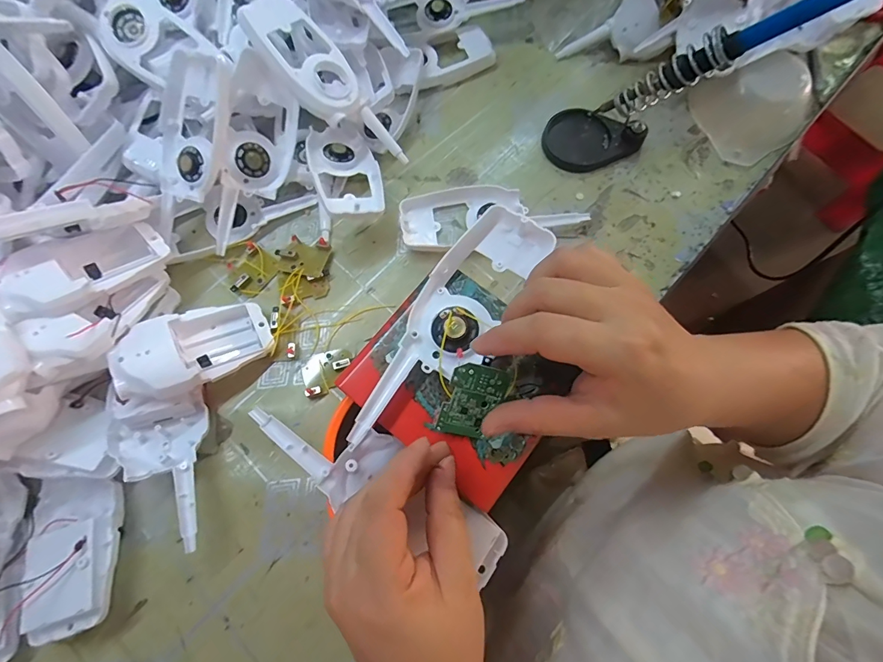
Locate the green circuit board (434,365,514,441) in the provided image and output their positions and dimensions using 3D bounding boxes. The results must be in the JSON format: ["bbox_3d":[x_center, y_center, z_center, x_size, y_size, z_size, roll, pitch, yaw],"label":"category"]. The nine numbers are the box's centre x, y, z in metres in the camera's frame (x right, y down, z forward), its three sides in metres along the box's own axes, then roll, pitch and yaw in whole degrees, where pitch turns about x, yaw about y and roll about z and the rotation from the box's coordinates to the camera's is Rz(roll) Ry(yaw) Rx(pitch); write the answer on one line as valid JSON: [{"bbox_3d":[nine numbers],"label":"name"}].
[{"bbox_3d":[0.018,0.040,0.229,0.033,0.004,0.042,16,99,-13],"label":"green circuit board"}]

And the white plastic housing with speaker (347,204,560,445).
[{"bbox_3d":[0.005,-0.006,0.246,0.051,0.023,0.166,35,78,10],"label":"white plastic housing with speaker"}]

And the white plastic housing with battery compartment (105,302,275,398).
[{"bbox_3d":[-0.193,0.013,0.322,0.106,0.027,0.062,-20,71,-40],"label":"white plastic housing with battery compartment"}]

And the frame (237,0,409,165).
[{"bbox_3d":[-0.093,-0.208,0.346,0.161,0.018,0.061,42,77,-16],"label":"frame"}]

